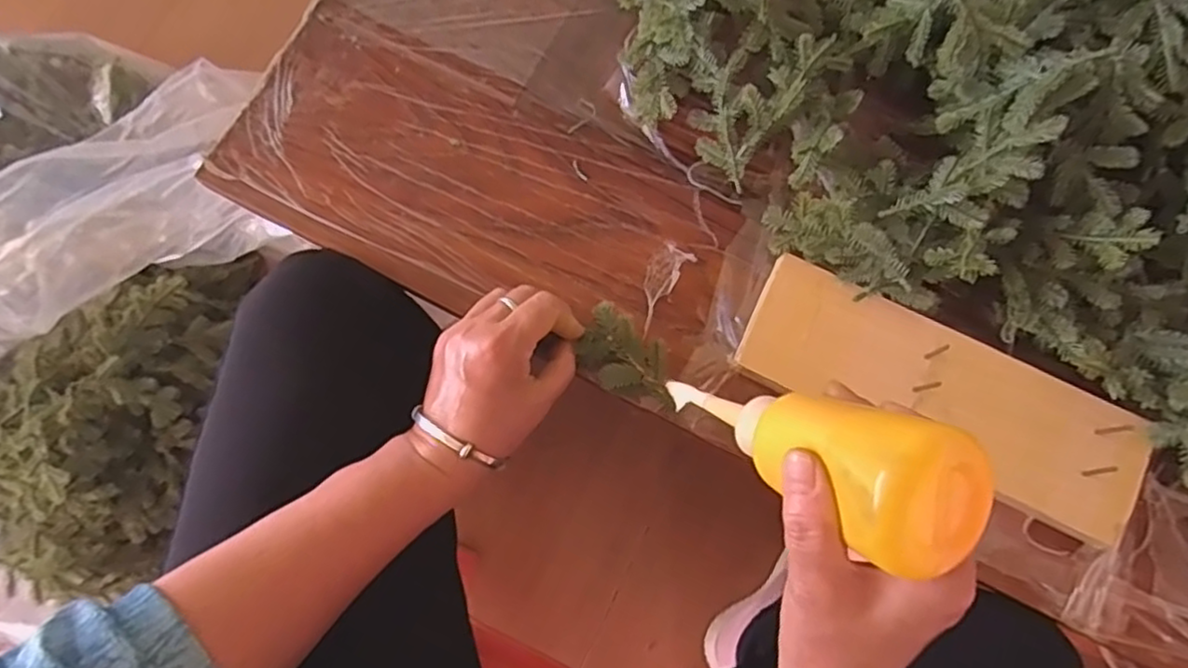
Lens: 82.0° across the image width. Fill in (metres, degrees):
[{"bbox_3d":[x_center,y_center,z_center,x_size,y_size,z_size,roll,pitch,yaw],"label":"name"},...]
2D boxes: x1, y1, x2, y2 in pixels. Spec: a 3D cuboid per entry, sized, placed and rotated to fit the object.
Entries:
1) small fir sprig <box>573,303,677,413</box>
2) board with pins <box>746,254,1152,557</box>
[{"bbox_3d":[0.022,0.018,0.424,0.073,0.018,0.042,37,80,7],"label":"small fir sprig"},{"bbox_3d":[0.211,0.037,0.418,0.240,0.024,0.079,27,79,5],"label":"board with pins"}]

